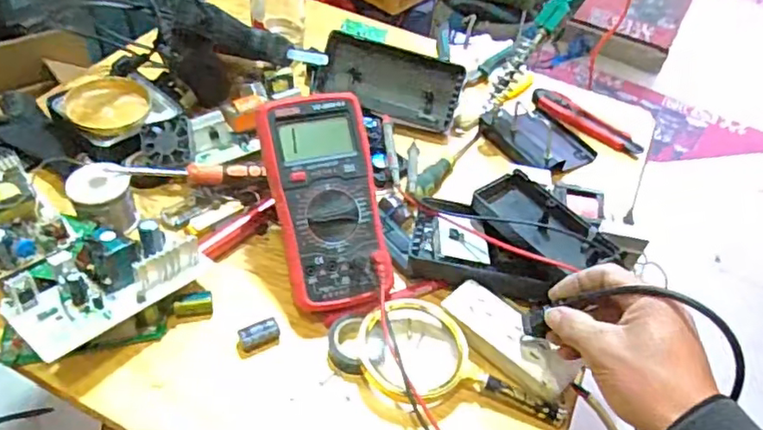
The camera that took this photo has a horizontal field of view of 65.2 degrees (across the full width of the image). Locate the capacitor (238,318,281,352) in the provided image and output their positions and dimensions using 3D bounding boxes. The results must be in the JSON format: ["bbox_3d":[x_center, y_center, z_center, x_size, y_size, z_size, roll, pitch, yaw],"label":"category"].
[{"bbox_3d":[-0.102,0.100,0.499,0.033,0.016,0.016,-16,50,-21],"label":"capacitor"}]

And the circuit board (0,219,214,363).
[{"bbox_3d":[-0.225,0.049,0.488,0.088,0.051,0.146,34,51,24],"label":"circuit board"}]

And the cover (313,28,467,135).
[{"bbox_3d":[0.011,-0.160,0.720,0.173,0.087,0.035,19,5,7],"label":"cover"}]

